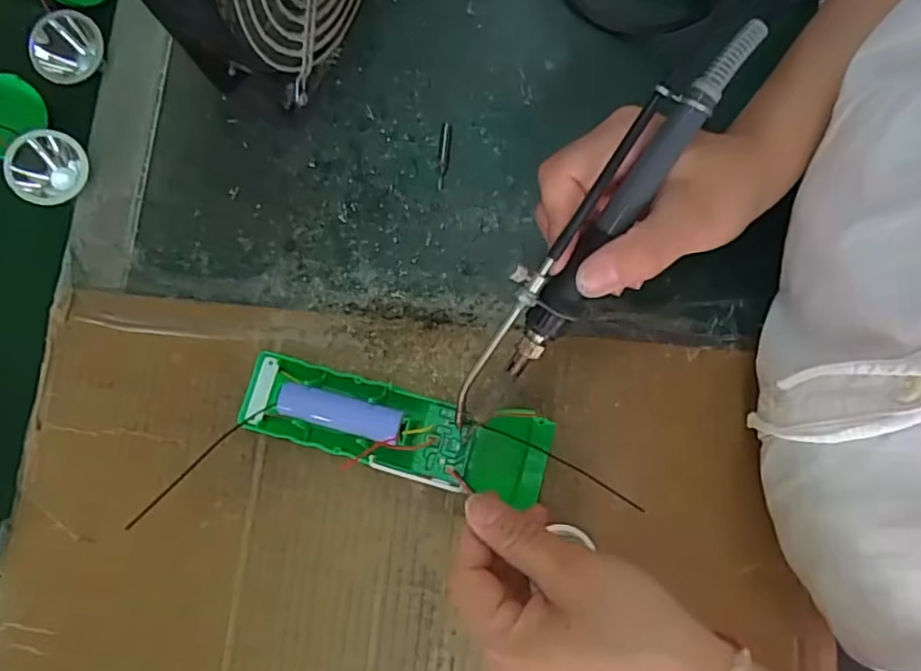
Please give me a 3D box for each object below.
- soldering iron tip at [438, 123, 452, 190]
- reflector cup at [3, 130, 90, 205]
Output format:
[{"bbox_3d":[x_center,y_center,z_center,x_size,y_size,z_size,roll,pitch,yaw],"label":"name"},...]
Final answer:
[{"bbox_3d":[-0.009,-0.105,0.356,0.006,0.004,0.040,4,79,2],"label":"soldering iron tip"},{"bbox_3d":[-0.244,-0.100,0.360,0.022,0.038,0.043,29,81,42],"label":"reflector cup"}]

